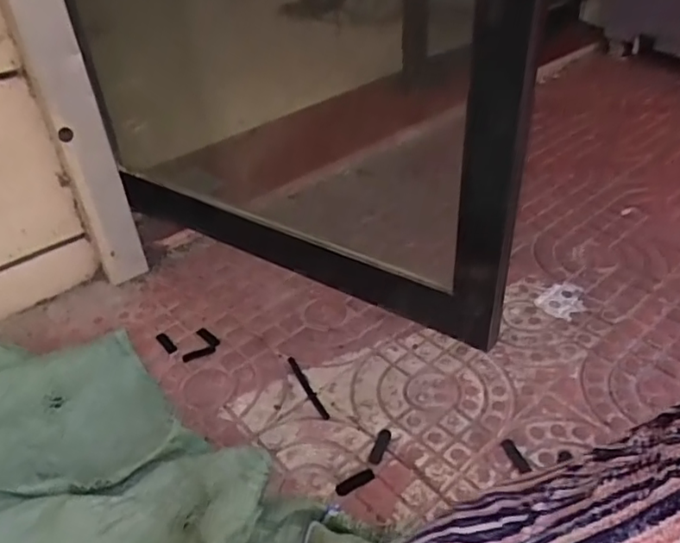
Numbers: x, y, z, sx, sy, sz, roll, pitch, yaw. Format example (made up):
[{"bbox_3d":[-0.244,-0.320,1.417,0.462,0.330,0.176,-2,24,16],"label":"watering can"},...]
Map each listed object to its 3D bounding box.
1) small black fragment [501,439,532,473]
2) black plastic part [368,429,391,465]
[{"bbox_3d":[0.244,0.255,0.819,0.018,0.007,0.057,-14,39,-13],"label":"small black fragment"},{"bbox_3d":[0.057,0.248,0.843,0.018,0.004,0.058,12,40,19],"label":"black plastic part"}]

